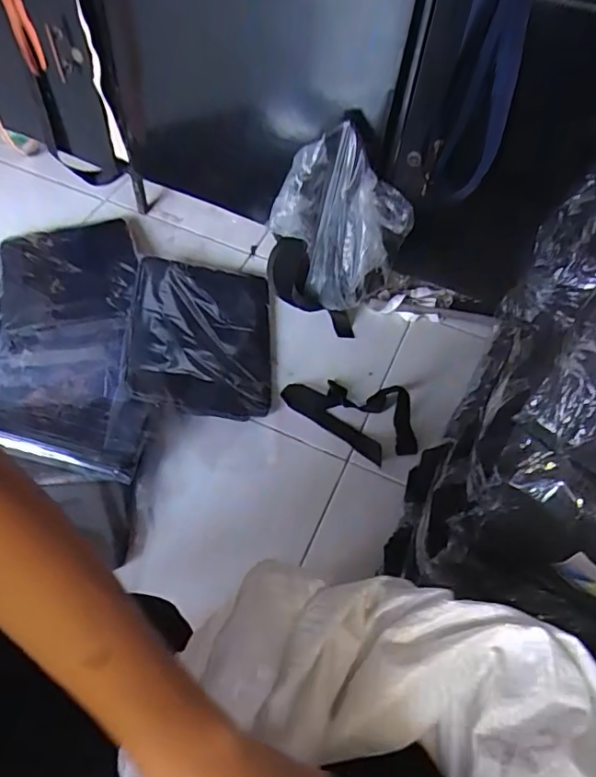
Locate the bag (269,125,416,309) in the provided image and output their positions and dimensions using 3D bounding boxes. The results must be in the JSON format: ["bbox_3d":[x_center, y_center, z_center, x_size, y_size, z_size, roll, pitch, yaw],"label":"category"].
[{"bbox_3d":[0.072,-0.293,0.987,0.219,0.295,0.130,33,61,17],"label":"bag"}]

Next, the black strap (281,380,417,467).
[{"bbox_3d":[0.095,0.062,1.042,0.250,0.032,0.161,4,57,-1],"label":"black strap"}]

